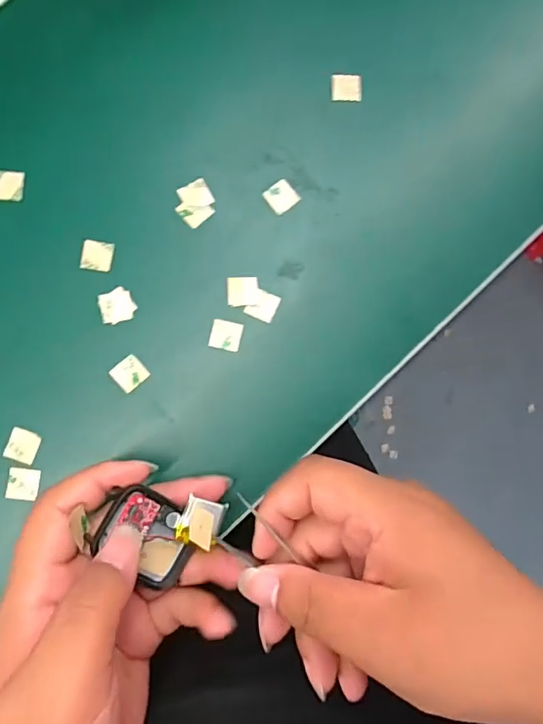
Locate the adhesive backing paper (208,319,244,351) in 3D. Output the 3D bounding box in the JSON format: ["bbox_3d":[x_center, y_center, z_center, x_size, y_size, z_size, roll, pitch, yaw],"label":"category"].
[{"bbox_3d":[-0.024,-0.014,0.275,0.016,0.004,0.015,13,82,-2],"label":"adhesive backing paper"}]

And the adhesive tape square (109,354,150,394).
[{"bbox_3d":[-0.075,0.006,0.269,0.016,0.004,0.015,-41,87,-8],"label":"adhesive tape square"}]

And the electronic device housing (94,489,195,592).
[{"bbox_3d":[-0.057,0.080,0.235,0.042,0.011,0.034,33,81,-22],"label":"electronic device housing"}]

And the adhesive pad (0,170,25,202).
[{"bbox_3d":[-0.143,-0.095,0.275,0.016,0.004,0.016,2,83,-4],"label":"adhesive pad"}]

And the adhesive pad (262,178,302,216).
[{"bbox_3d":[0.006,-0.092,0.285,0.016,0.004,0.016,-40,87,-7],"label":"adhesive pad"}]

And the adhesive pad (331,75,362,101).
[{"bbox_3d":[0.043,-0.158,0.294,0.017,0.005,0.015,-2,83,-4],"label":"adhesive pad"}]

